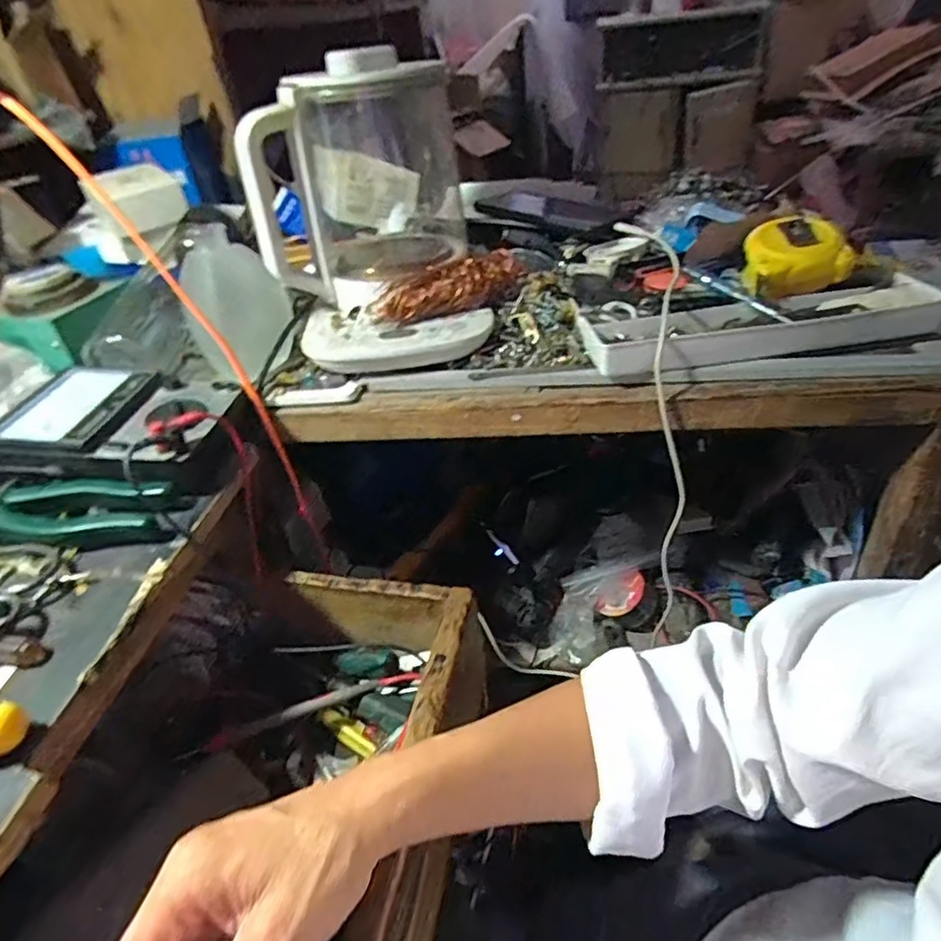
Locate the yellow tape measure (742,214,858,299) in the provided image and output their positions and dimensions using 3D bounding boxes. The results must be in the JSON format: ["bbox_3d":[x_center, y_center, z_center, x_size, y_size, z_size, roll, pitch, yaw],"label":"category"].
[{"bbox_3d":[0.269,-0.178,0.510,0.072,0.047,0.058,-4,37,5],"label":"yellow tape measure"}]

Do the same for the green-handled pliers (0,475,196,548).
[{"bbox_3d":[-0.305,0.030,0.445,0.189,0.029,0.058,-1,38,8],"label":"green-handled pliers"}]

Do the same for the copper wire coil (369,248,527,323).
[{"bbox_3d":[-0.013,-0.167,0.553,0.159,0.041,0.051,-26,41,-22],"label":"copper wire coil"}]

